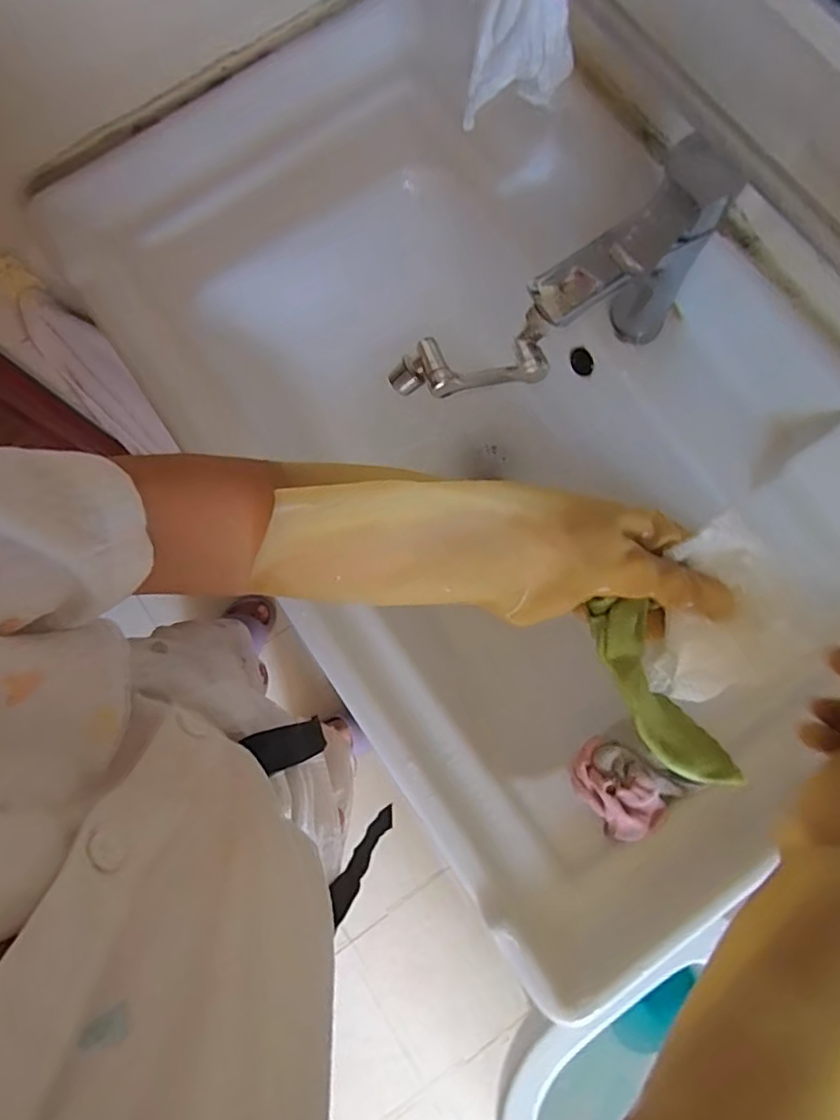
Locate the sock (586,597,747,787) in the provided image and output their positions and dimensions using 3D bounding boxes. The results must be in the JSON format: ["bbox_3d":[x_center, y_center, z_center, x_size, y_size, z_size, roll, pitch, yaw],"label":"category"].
[{"bbox_3d":[0.149,0.088,0.367,0.041,0.040,0.150,-42,114,-6],"label":"sock"}]

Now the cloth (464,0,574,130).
[{"bbox_3d":[0.071,-0.394,0.421,0.081,0.107,0.062,6,79,3],"label":"cloth"}]

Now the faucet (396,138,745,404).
[{"bbox_3d":[0.102,-0.186,0.456,0.255,0.168,0.060,-32,80,-5],"label":"faucet"}]

